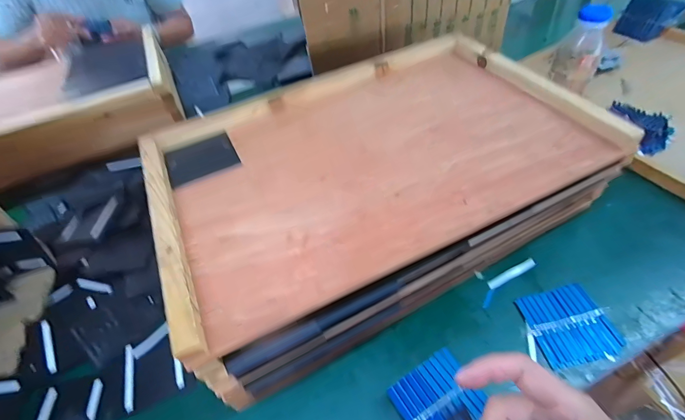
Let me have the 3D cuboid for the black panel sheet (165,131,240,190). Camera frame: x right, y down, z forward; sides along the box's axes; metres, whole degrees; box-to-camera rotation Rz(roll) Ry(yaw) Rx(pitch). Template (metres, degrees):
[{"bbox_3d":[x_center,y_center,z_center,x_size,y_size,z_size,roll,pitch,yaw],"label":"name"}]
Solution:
[{"bbox_3d":[-0.169,-0.063,0.420,0.078,0.004,0.069,-25,50,-15],"label":"black panel sheet"}]

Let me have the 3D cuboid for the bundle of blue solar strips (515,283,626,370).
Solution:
[{"bbox_3d":[0.229,0.115,0.356,0.077,0.004,0.073,-13,48,-5],"label":"bundle of blue solar strips"}]

